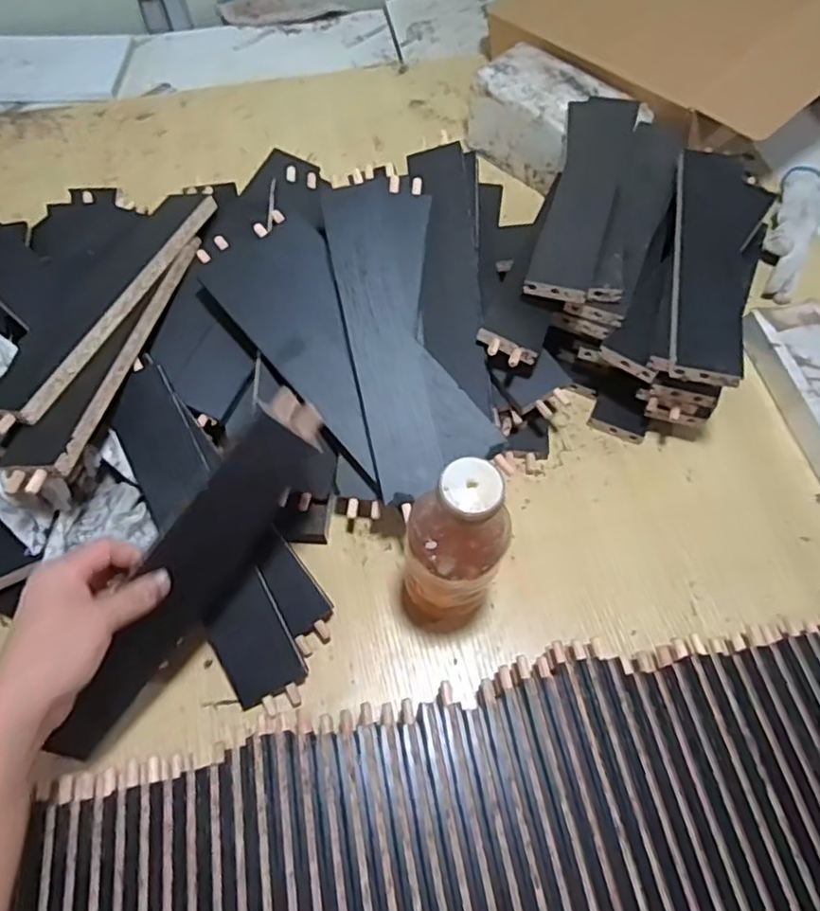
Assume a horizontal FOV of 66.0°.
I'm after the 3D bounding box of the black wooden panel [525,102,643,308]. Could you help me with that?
[{"bbox_3d":[0.171,-0.261,0.615,0.071,0.021,0.295,7,59,17],"label":"black wooden panel"}]

